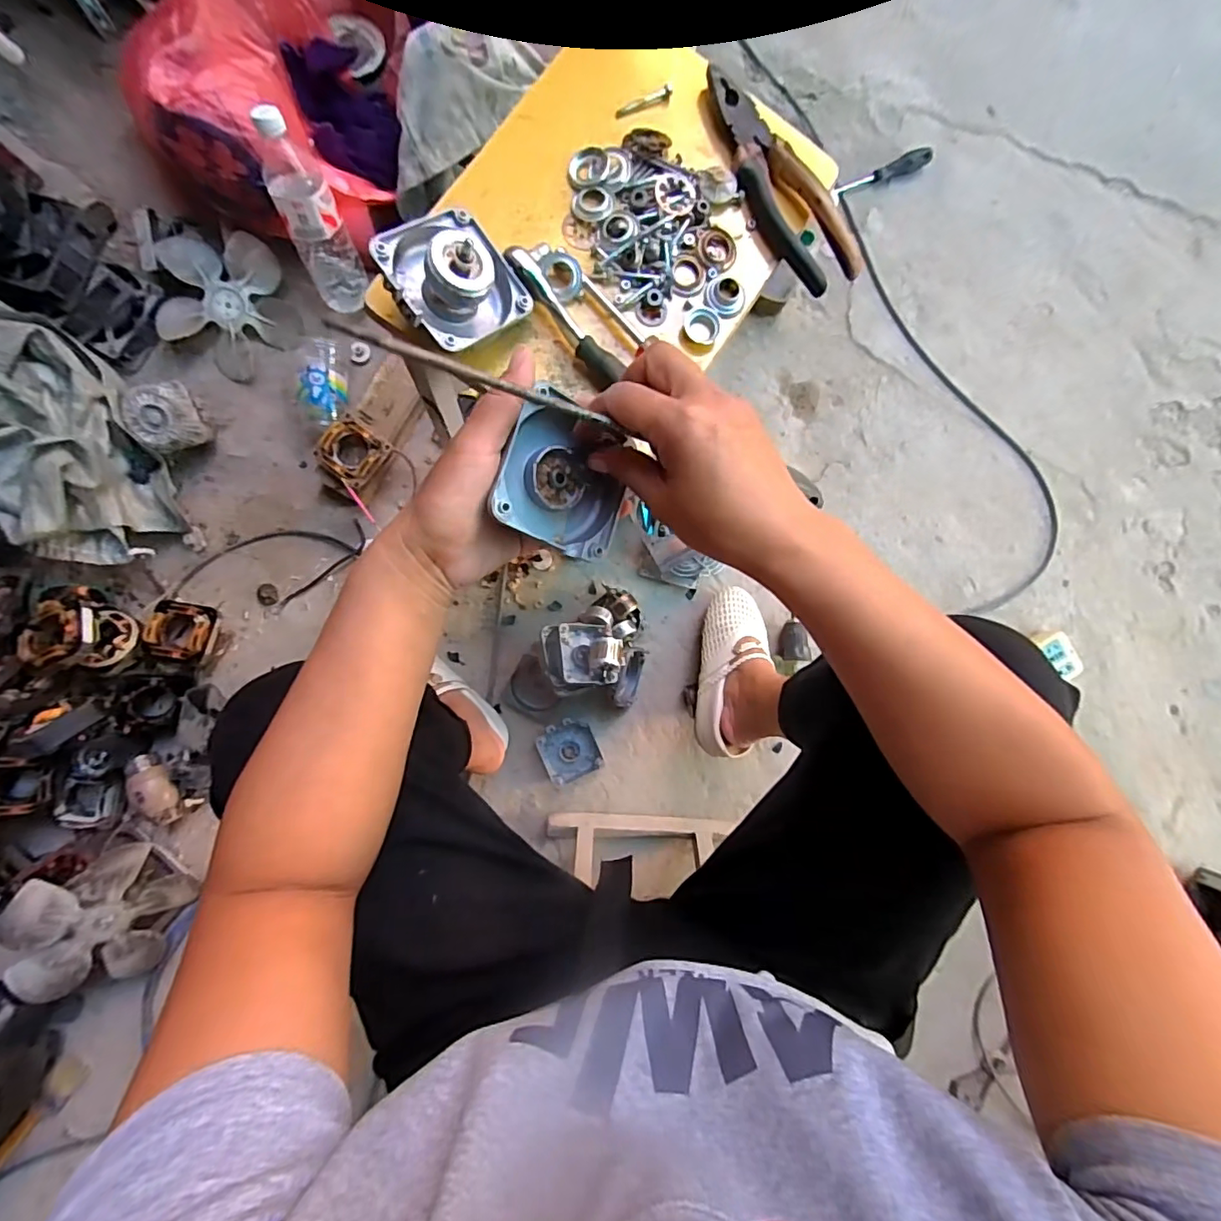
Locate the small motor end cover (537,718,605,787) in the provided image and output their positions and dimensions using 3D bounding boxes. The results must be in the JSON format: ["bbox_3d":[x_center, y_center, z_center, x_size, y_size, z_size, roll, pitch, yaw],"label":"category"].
[{"bbox_3d":[-0.063,0.211,0.829,0.082,0.031,0.090,-23,91,-4],"label":"small motor end cover"}]

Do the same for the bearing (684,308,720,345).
[{"bbox_3d":[0.070,-0.219,0.422,0.027,0.006,0.028,0,88,-5],"label":"bearing"}]

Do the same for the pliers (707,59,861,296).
[{"bbox_3d":[0.130,-0.337,0.431,0.048,0.015,0.186,-33,91,-5],"label":"pliers"}]

